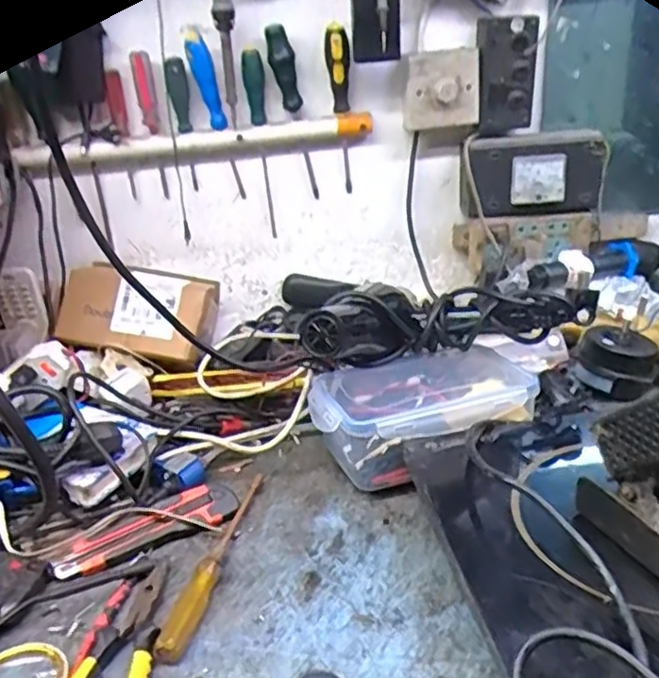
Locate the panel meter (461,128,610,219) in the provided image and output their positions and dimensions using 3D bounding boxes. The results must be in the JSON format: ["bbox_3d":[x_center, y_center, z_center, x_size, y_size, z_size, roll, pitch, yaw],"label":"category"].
[{"bbox_3d":[0.258,-0.210,0.858,0.178,0.095,0.055,-5,25,-3],"label":"panel meter"}]

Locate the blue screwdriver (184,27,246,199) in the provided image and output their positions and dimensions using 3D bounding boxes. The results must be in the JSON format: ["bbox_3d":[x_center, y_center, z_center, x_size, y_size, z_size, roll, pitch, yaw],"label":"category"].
[{"bbox_3d":[-0.137,-0.262,0.824,0.031,0.216,0.022,6,48,21],"label":"blue screwdriver"}]

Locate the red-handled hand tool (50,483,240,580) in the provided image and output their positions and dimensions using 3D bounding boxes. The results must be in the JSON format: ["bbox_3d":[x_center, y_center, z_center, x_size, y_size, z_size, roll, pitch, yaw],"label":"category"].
[{"bbox_3d":[-0.159,0.166,0.597,0.159,0.011,0.040,-16,61,-22],"label":"red-handled hand tool"}]

